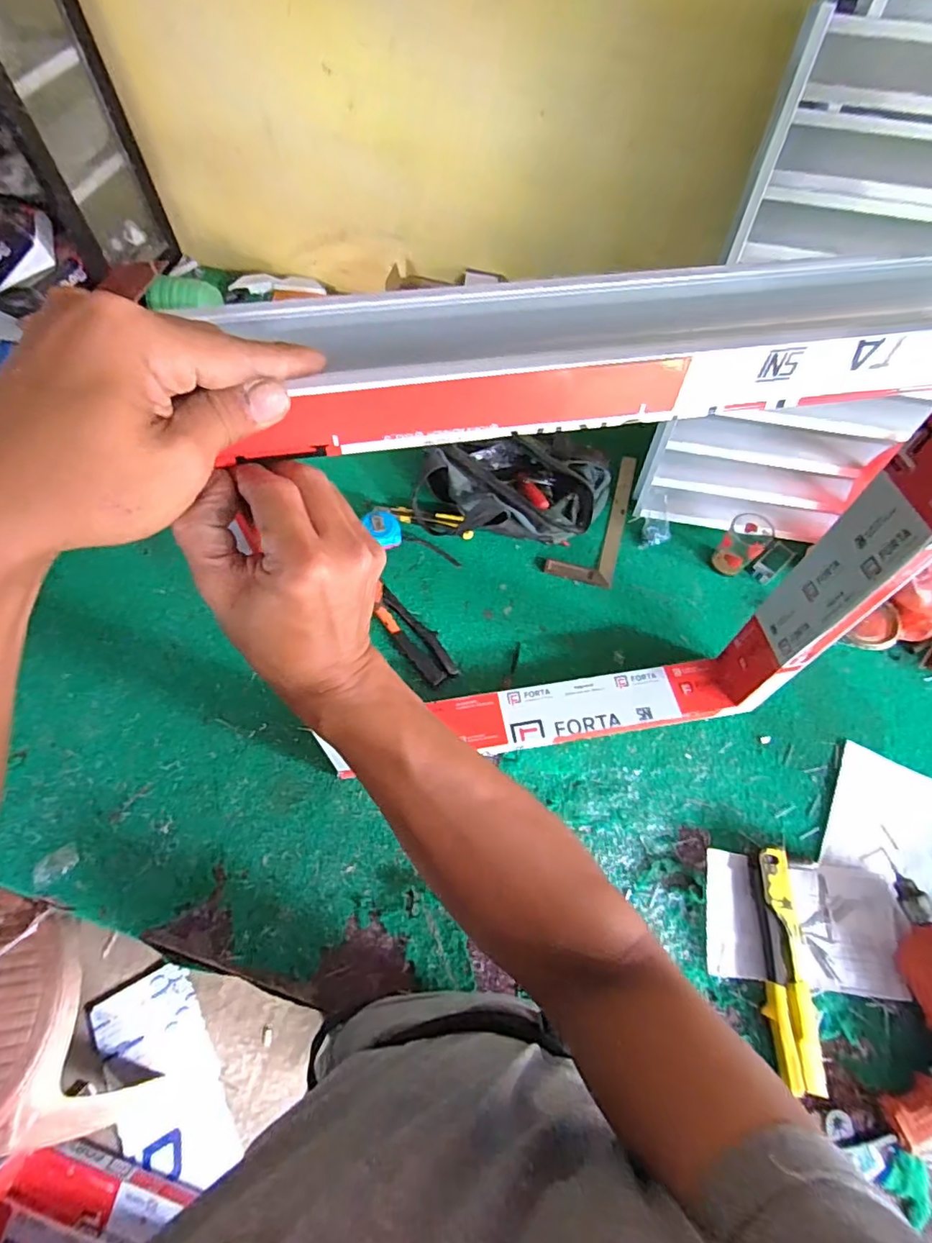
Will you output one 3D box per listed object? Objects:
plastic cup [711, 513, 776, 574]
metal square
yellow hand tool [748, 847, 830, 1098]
[{"bbox_3d":[0.440,-0.119,0.889,0.060,0.096,0.072,42,69,16],"label":"plastic cup"},{"bbox_3d":[0.226,-0.195,0.969,0.109,0.025,0.295,16,64,5],"label":"metal square"},{"bbox_3d":[0.377,0.402,0.650,0.055,0.027,0.242,5,64,0],"label":"yellow hand tool"}]

